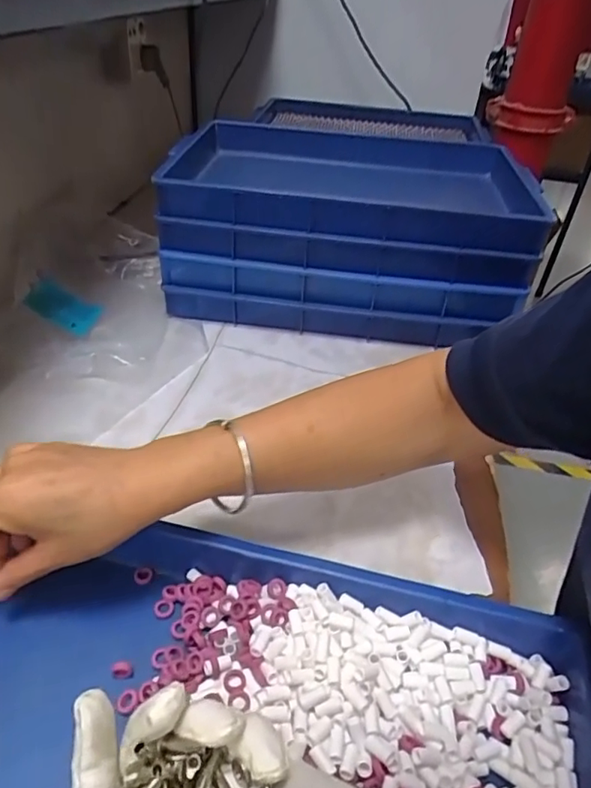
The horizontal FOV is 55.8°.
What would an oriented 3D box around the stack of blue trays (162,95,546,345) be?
[{"bbox_3d":[0.068,-0.219,0.740,0.425,0.165,0.308,8,38,2],"label":"stack of blue trays"}]

